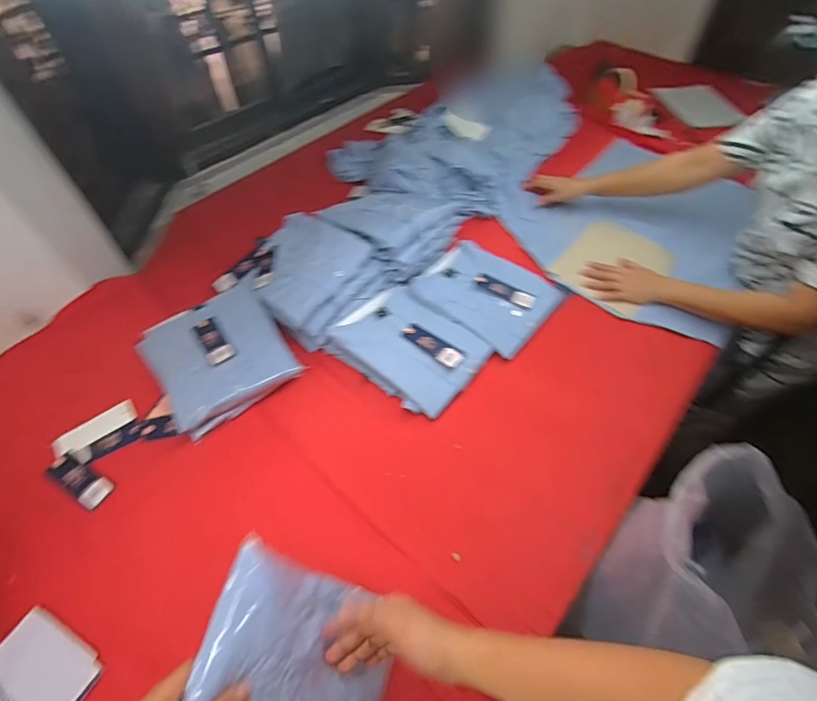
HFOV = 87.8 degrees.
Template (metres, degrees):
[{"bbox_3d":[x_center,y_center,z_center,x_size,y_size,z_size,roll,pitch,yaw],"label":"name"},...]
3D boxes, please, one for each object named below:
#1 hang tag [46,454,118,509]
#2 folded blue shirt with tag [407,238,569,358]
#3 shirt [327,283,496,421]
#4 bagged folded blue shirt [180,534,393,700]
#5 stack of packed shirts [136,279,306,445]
[{"bbox_3d":[-0.536,0.210,0.693,0.121,0.009,0.045,25,59,19],"label":"hang tag"},{"bbox_3d":[0.162,-0.124,0.893,0.260,0.037,0.213,36,62,23],"label":"folded blue shirt with tag"},{"bbox_3d":[0.006,-0.009,0.811,0.255,0.040,0.210,34,62,22],"label":"shirt"},{"bbox_3d":[-0.117,0.355,0.456,0.026,0.243,0.213,-19,40,31],"label":"bagged folded blue shirt"},{"bbox_3d":[-0.355,0.007,0.787,0.233,0.068,0.260,-30,60,-19],"label":"stack of packed shirts"}]

